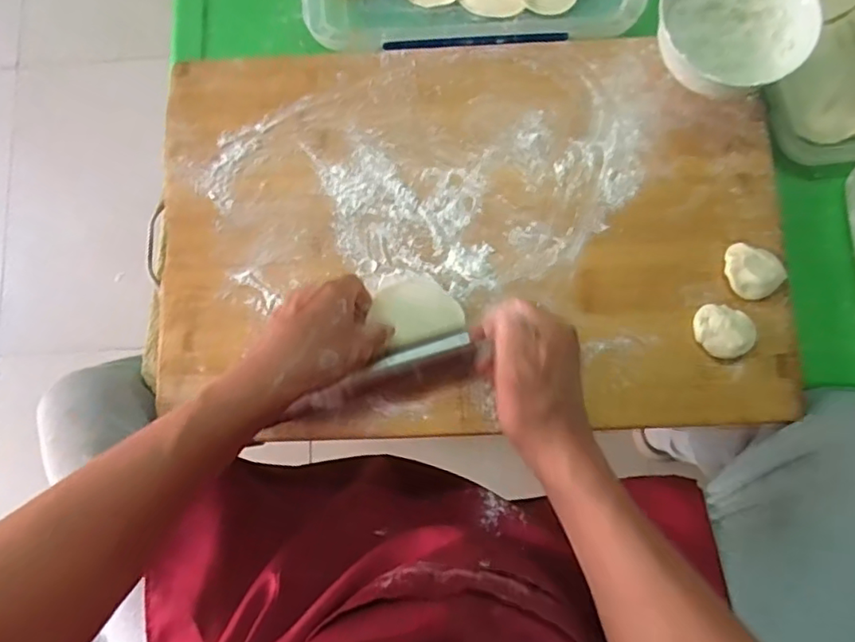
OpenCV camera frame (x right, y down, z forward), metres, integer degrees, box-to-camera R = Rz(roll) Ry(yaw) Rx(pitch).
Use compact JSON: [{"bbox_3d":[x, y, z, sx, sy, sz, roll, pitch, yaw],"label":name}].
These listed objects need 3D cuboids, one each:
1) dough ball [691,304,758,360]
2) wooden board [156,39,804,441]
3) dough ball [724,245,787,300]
[{"bbox_3d":[0.264,0.008,0.517,0.042,0.021,0.051,-45,82,-5],"label":"dough ball"},{"bbox_3d":[0.038,-0.087,0.534,0.570,0.033,0.368,-3,81,2],"label":"wooden board"},{"bbox_3d":[0.294,-0.046,0.527,0.040,0.022,0.052,-22,81,-1],"label":"dough ball"}]

